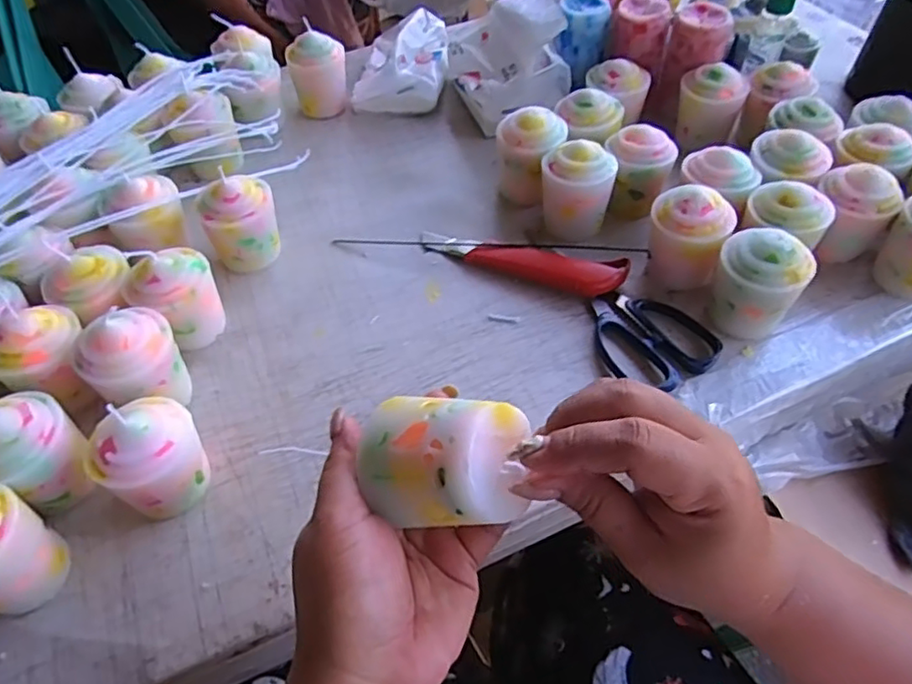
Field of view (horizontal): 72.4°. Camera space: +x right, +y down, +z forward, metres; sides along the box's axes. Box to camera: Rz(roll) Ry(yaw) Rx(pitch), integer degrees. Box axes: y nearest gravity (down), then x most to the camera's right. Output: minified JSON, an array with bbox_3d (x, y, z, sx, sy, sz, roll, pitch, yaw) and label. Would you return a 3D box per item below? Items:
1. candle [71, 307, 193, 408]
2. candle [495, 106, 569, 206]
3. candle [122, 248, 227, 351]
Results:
[{"bbox_3d":[-0.204,0.014,0.400,0.051,0.074,0.054,-1,52,1],"label":"candle"},{"bbox_3d":[0.061,-0.155,0.528,0.054,0.073,0.056,16,55,14],"label":"candle"},{"bbox_3d":[-0.193,-0.030,0.441,0.046,0.070,0.055,23,57,18],"label":"candle"}]

